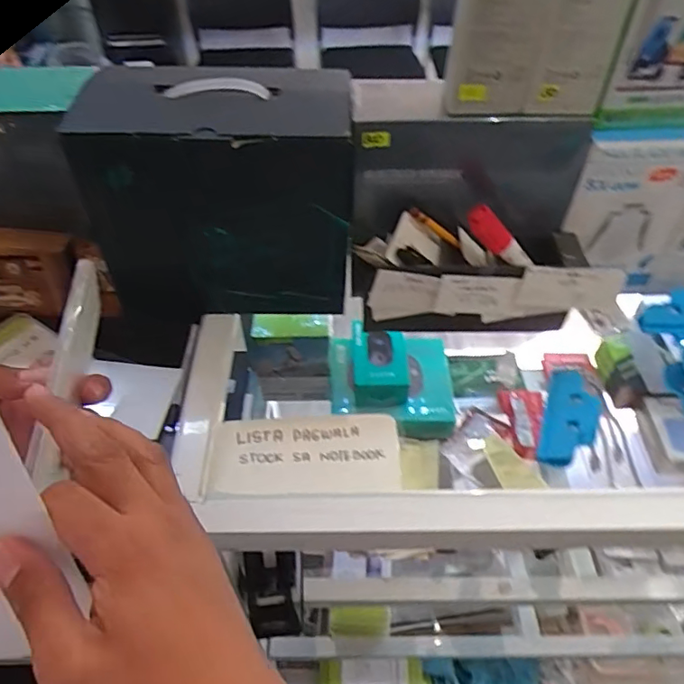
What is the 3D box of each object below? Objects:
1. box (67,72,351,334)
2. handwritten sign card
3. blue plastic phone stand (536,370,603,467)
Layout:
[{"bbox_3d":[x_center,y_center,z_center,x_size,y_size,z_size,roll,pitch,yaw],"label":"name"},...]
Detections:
[{"bbox_3d":[-0.118,-0.145,0.562,0.249,0.214,0.127,-1,47,-1],"label":"box"},{"bbox_3d":[-0.034,0.099,0.499,0.166,0.012,0.080,-3,47,2],"label":"handwritten sign card"},{"bbox_3d":[0.203,0.068,0.495,0.048,0.018,0.095,15,49,14],"label":"blue plastic phone stand"}]

